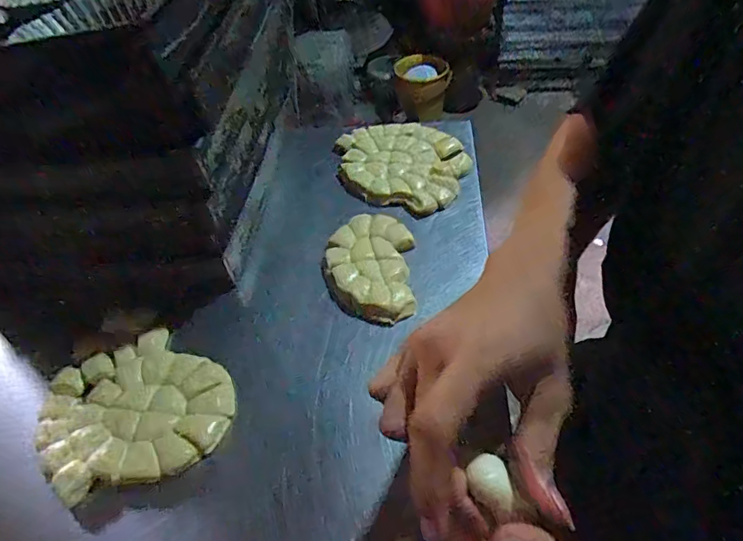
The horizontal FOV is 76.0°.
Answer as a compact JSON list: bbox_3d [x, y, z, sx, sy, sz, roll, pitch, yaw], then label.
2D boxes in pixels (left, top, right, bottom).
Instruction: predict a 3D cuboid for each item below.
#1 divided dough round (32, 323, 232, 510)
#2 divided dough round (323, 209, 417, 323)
[{"bbox_3d":[-0.256,0.148,0.517,0.188,0.016,0.178,-4,49,5],"label":"divided dough round"},{"bbox_3d":[-0.004,-0.010,0.627,0.118,0.014,0.185,-2,49,6],"label":"divided dough round"}]

